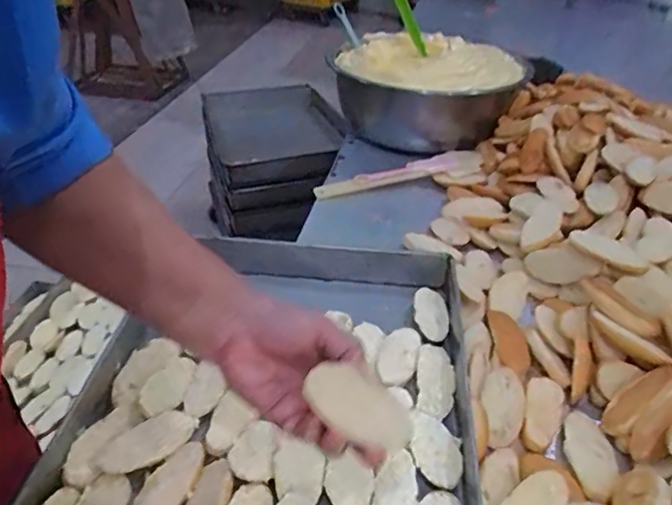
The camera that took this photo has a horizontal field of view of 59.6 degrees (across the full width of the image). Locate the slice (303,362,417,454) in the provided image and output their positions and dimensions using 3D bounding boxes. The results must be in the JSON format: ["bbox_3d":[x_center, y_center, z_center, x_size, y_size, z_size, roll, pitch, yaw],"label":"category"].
[{"bbox_3d":[0.019,0.107,0.397,0.083,0.013,0.037,36,72,-14],"label":"slice"}]

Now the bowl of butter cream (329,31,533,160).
[{"bbox_3d":[0.168,-0.315,1.128,0.324,0.165,0.280,19,38,24],"label":"bowl of butter cream"}]

